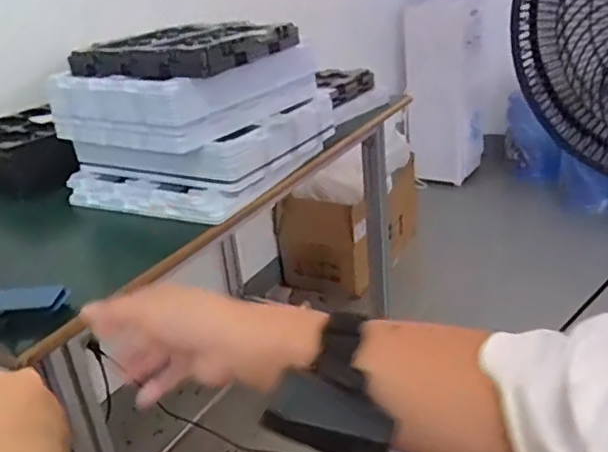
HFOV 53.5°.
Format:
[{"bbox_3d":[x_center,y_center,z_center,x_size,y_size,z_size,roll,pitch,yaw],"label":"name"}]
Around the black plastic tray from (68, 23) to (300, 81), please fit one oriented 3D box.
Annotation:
[{"bbox_3d":[-0.174,-0.254,0.868,0.262,0.041,0.186,12,30,33],"label":"black plastic tray"}]

